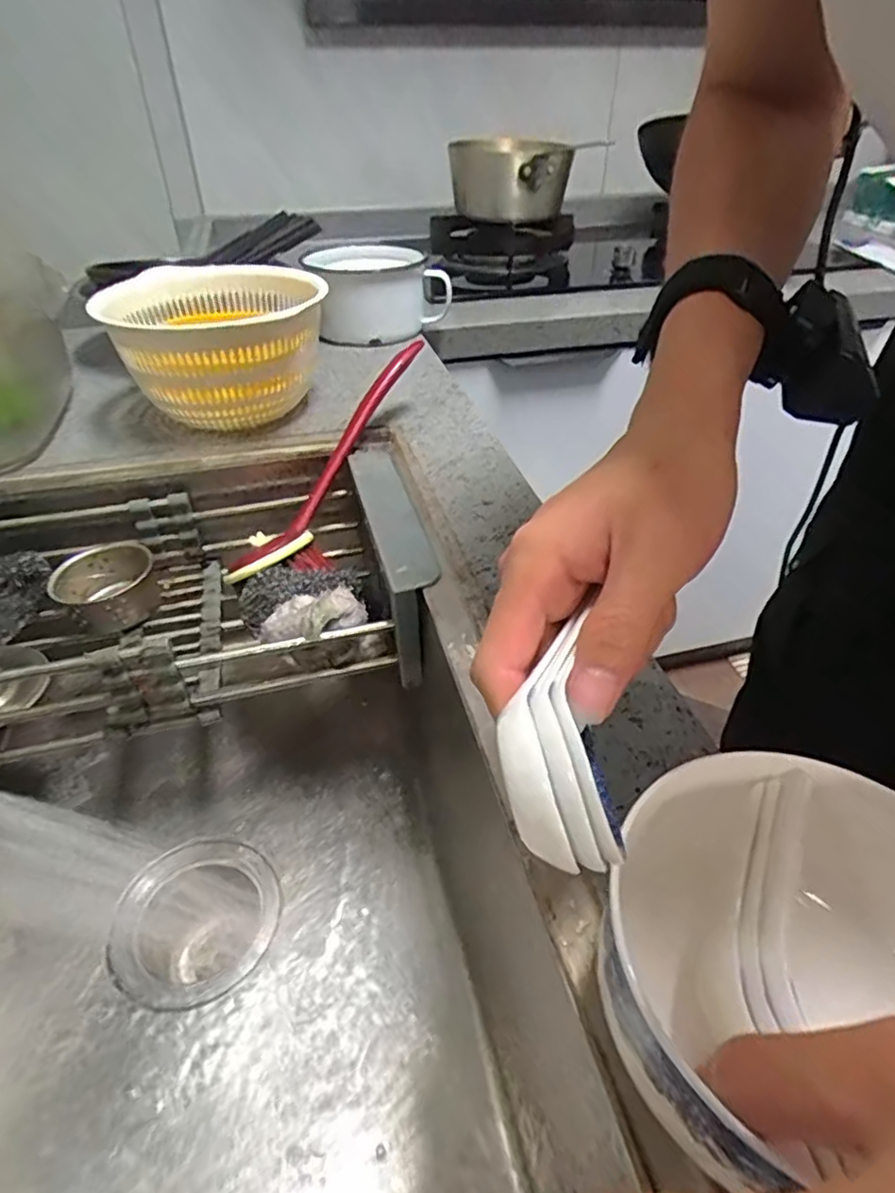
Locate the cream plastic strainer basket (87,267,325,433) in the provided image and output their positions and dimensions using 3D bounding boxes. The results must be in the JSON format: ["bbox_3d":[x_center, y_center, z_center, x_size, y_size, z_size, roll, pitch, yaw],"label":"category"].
[{"bbox_3d":[-0.198,-0.217,0.577,0.171,0.111,0.183,-12,41,-12],"label":"cream plastic strainer basket"}]

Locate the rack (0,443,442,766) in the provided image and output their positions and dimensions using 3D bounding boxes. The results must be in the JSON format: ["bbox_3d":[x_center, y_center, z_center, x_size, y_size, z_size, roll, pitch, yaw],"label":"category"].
[{"bbox_3d":[-0.206,-0.012,0.474,0.358,0.086,0.217,-10,40,-10],"label":"rack"}]

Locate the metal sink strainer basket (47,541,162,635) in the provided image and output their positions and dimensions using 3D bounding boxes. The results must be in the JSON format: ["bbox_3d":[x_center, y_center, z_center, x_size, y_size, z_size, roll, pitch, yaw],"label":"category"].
[{"bbox_3d":[-0.259,-0.004,0.500,0.073,0.043,0.067,-28,46,-27],"label":"metal sink strainer basket"}]

